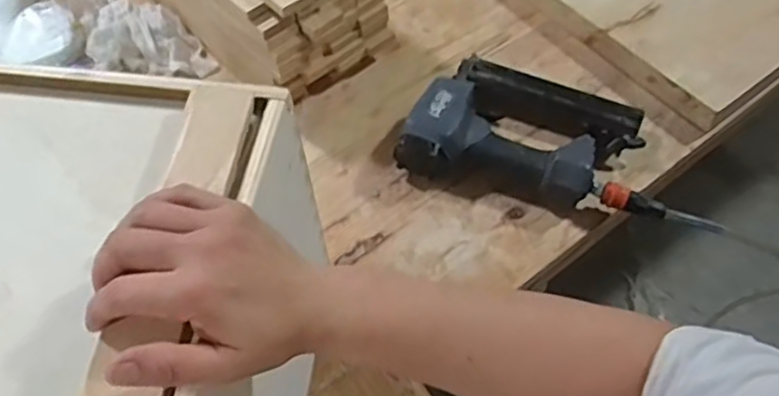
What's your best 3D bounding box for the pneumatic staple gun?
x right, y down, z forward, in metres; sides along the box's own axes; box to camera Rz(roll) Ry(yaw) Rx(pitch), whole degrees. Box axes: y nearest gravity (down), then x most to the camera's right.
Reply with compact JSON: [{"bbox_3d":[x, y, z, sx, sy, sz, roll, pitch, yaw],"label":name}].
[{"bbox_3d":[0.154,-0.073,0.739,0.265,0.063,0.164,11,58,7],"label":"pneumatic staple gun"}]

